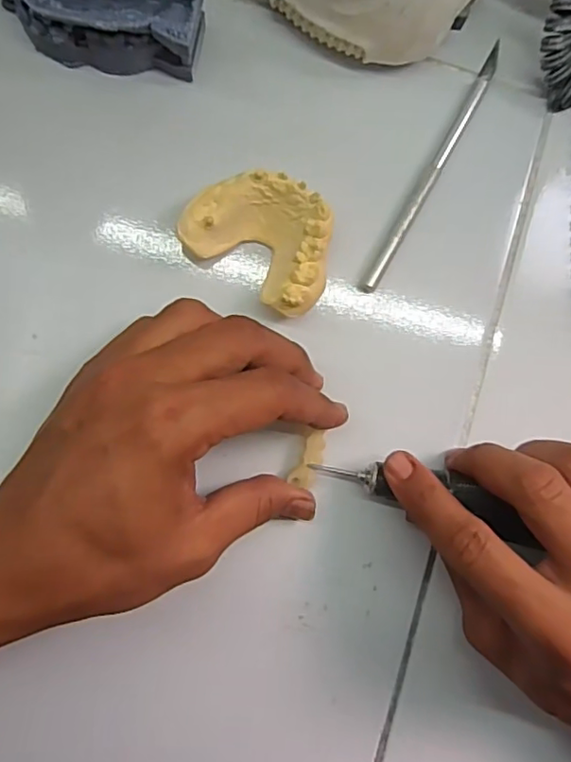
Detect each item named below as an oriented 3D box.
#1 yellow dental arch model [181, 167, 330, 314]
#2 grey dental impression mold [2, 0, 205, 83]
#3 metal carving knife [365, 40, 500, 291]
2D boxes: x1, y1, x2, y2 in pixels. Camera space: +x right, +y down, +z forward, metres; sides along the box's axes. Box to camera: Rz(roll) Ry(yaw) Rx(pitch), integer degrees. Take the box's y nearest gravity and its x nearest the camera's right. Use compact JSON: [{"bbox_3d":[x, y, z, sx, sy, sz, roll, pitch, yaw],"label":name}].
[{"bbox_3d":[-0.008,-0.066,0.262,0.067,0.022,0.050,33,89,-5],"label":"yellow dental arch model"},{"bbox_3d":[-0.080,-0.156,0.249,0.085,0.031,0.030,7,92,-5],"label":"grey dental impression mold"},{"bbox_3d":[0.072,-0.103,0.281,0.007,0.009,0.133,29,90,-5],"label":"metal carving knife"}]

